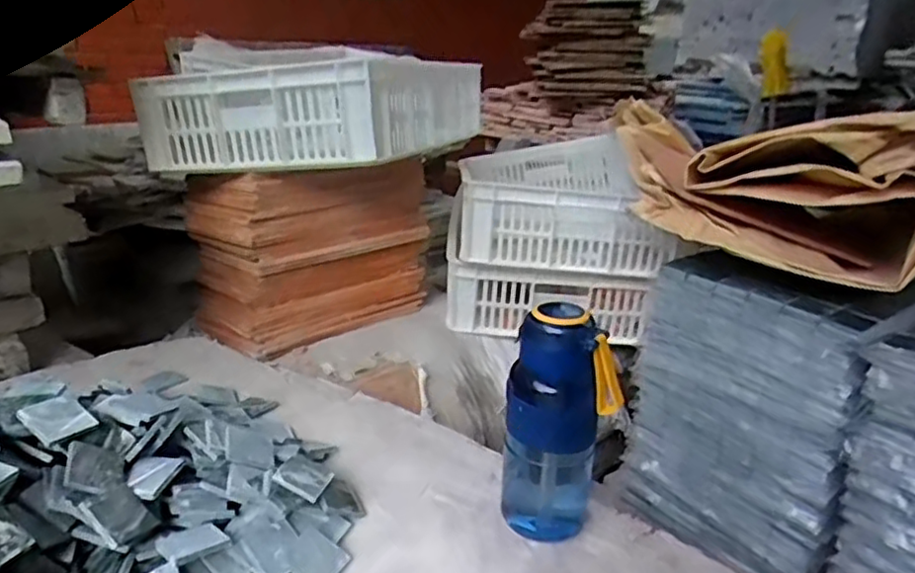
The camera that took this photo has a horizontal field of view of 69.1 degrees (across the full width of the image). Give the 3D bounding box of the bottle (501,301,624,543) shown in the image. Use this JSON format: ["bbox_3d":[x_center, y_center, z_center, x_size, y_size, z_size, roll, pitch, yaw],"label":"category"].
[{"bbox_3d":[0.092,0.129,0.621,0.096,0.228,0.064,2,20,2],"label":"bottle"}]

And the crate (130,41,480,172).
[{"bbox_3d":[-0.192,-0.289,1.067,0.351,0.137,0.482,10,22,21],"label":"crate"}]

